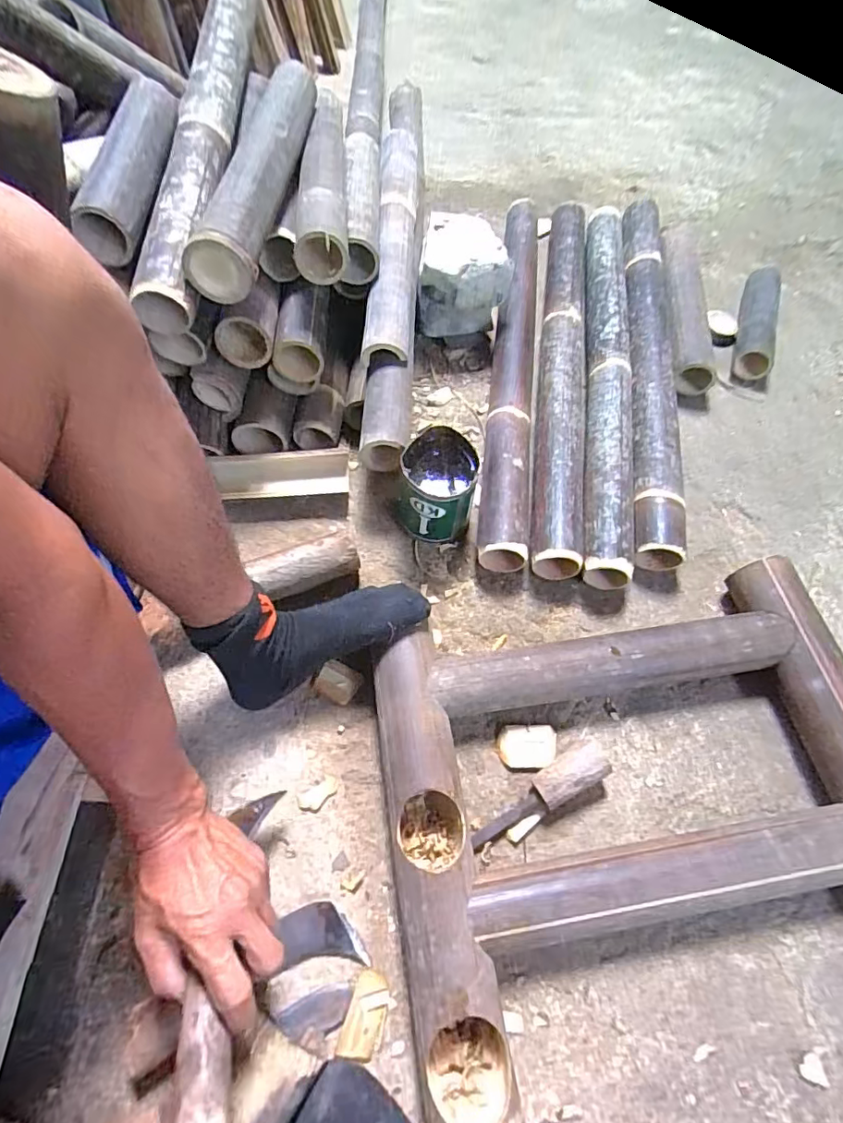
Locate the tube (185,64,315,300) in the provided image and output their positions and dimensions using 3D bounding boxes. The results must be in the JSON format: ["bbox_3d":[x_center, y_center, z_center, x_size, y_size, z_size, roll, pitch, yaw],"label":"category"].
[{"bbox_3d":[-0.198,-0.490,0.660,0.084,0.079,0.403,10,72,5],"label":"tube"}]

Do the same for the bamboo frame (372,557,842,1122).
[{"bbox_3d":[0.214,0.234,0.514,0.490,0.092,0.402,-7,57,-6],"label":"bamboo frame"}]

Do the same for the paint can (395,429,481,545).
[{"bbox_3d":[0.017,-0.092,0.688,0.095,0.126,0.104,0,61,-1],"label":"paint can"}]

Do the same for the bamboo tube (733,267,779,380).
[{"bbox_3d":[0.565,-0.406,0.874,0.053,0.050,0.230,14,72,8],"label":"bamboo tube"}]

